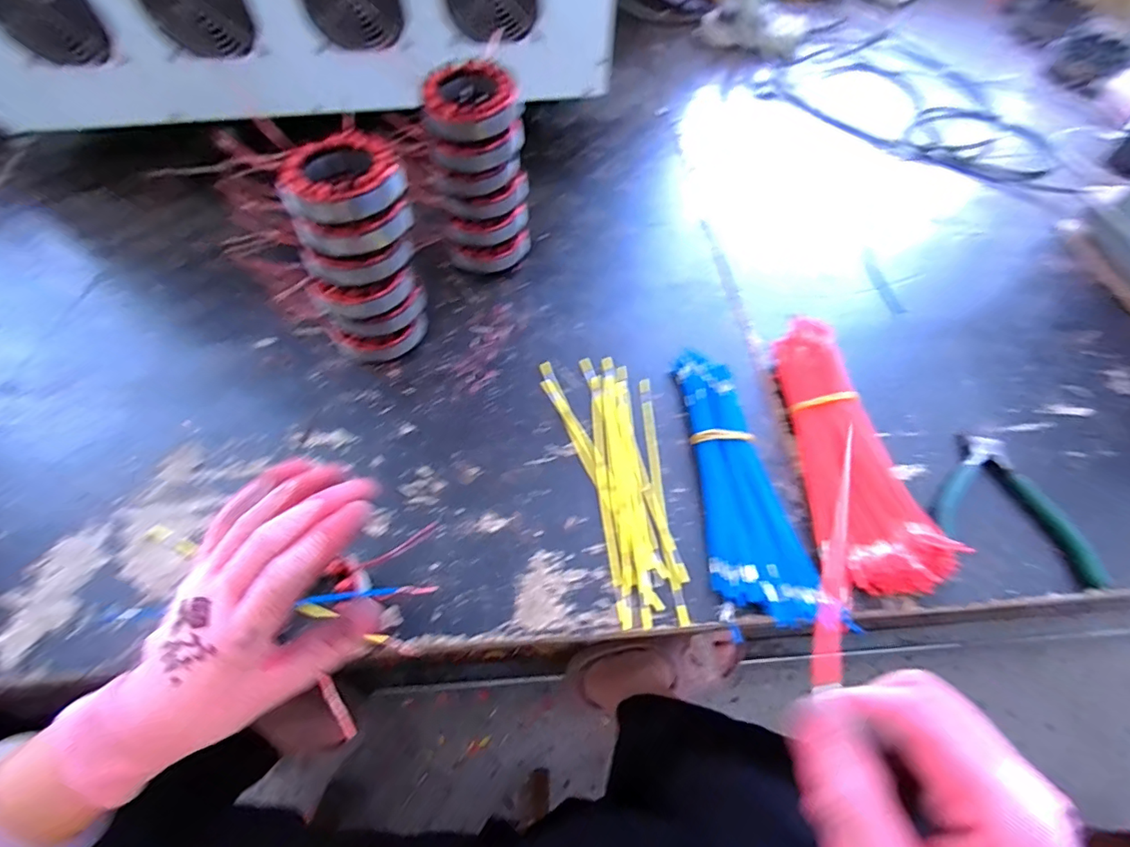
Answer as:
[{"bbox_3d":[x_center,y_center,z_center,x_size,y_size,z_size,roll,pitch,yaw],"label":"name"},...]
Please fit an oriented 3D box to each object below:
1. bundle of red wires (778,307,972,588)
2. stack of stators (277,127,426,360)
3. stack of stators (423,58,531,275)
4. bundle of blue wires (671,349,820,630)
[{"bbox_3d":[0.248,0.019,0.439,0.084,0.042,0.245,-2,58,-2],"label":"bundle of red wires"},{"bbox_3d":[-0.185,-0.147,0.458,0.102,0.192,0.084,-28,63,-17],"label":"stack of stators"},{"bbox_3d":[-0.090,-0.254,0.529,0.091,0.188,0.081,-6,58,-4],"label":"stack of stators"},{"bbox_3d":[0.151,0.042,0.436,0.075,0.022,0.248,-2,58,-2],"label":"bundle of blue wires"}]

